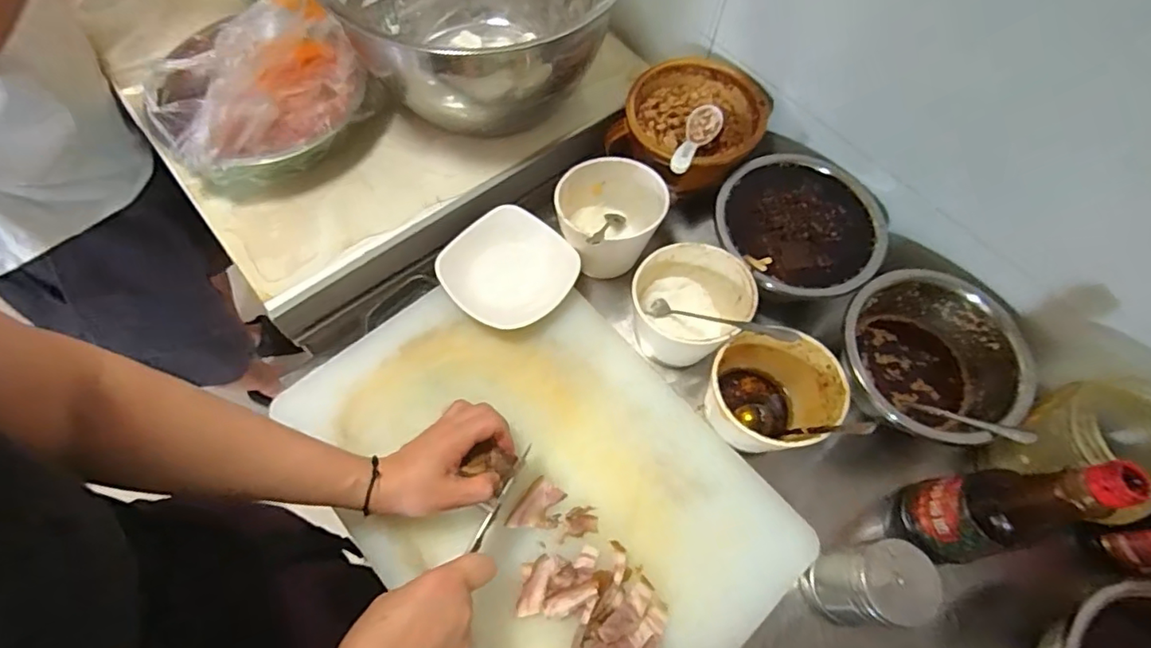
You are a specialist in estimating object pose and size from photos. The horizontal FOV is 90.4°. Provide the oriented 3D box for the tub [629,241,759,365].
[{"bbox_3d":[0.113,-0.015,0.585,0.116,0.090,0.101,21,64,7],"label":"tub"}]

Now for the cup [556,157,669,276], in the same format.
[{"bbox_3d":[0.035,-0.112,0.633,0.110,0.099,0.114,1,64,-3],"label":"cup"}]

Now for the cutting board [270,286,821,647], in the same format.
[{"bbox_3d":[-0.031,0.141,0.524,0.307,0.024,0.430,-39,72,-19],"label":"cutting board"}]

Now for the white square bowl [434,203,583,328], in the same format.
[{"bbox_3d":[-0.070,-0.055,0.602,0.128,0.037,0.119,38,68,15],"label":"white square bowl"}]

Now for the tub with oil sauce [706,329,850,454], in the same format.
[{"bbox_3d":[0.184,0.066,0.548,0.112,0.094,0.103,1,64,-3],"label":"tub with oil sauce"}]

